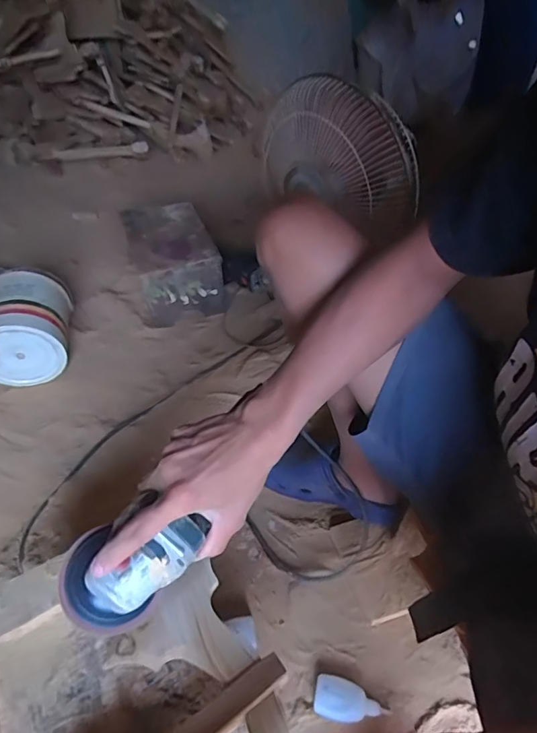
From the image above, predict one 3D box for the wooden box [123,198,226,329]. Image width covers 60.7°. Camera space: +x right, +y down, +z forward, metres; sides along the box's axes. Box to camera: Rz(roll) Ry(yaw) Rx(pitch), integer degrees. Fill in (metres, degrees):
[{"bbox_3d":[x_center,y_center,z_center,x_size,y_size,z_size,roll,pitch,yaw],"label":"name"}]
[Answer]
[{"bbox_3d":[-0.252,-0.270,1.201,0.196,0.193,0.284,-15,45,-15],"label":"wooden box"}]

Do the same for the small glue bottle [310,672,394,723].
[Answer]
[{"bbox_3d":[0.103,0.418,0.575,0.090,0.019,0.046,6,42,6],"label":"small glue bottle"}]

